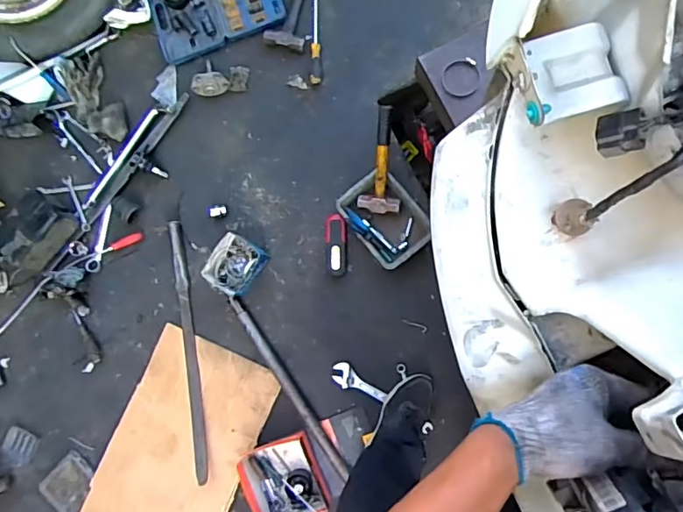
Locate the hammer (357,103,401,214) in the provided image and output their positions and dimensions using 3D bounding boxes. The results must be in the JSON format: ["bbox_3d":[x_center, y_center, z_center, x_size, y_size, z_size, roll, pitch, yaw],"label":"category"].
[{"bbox_3d":[0.105,-0.253,1.371,0.113,0.043,0.281,5,109,8],"label":"hammer"}]

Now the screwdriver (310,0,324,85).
[{"bbox_3d":[-0.079,-0.703,1.504,0.035,0.027,0.418,-3,86,5],"label":"screwdriver"}]

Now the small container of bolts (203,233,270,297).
[{"bbox_3d":[-0.293,0.026,1.439,0.127,0.097,0.159,36,90,6],"label":"small container of bolts"}]

